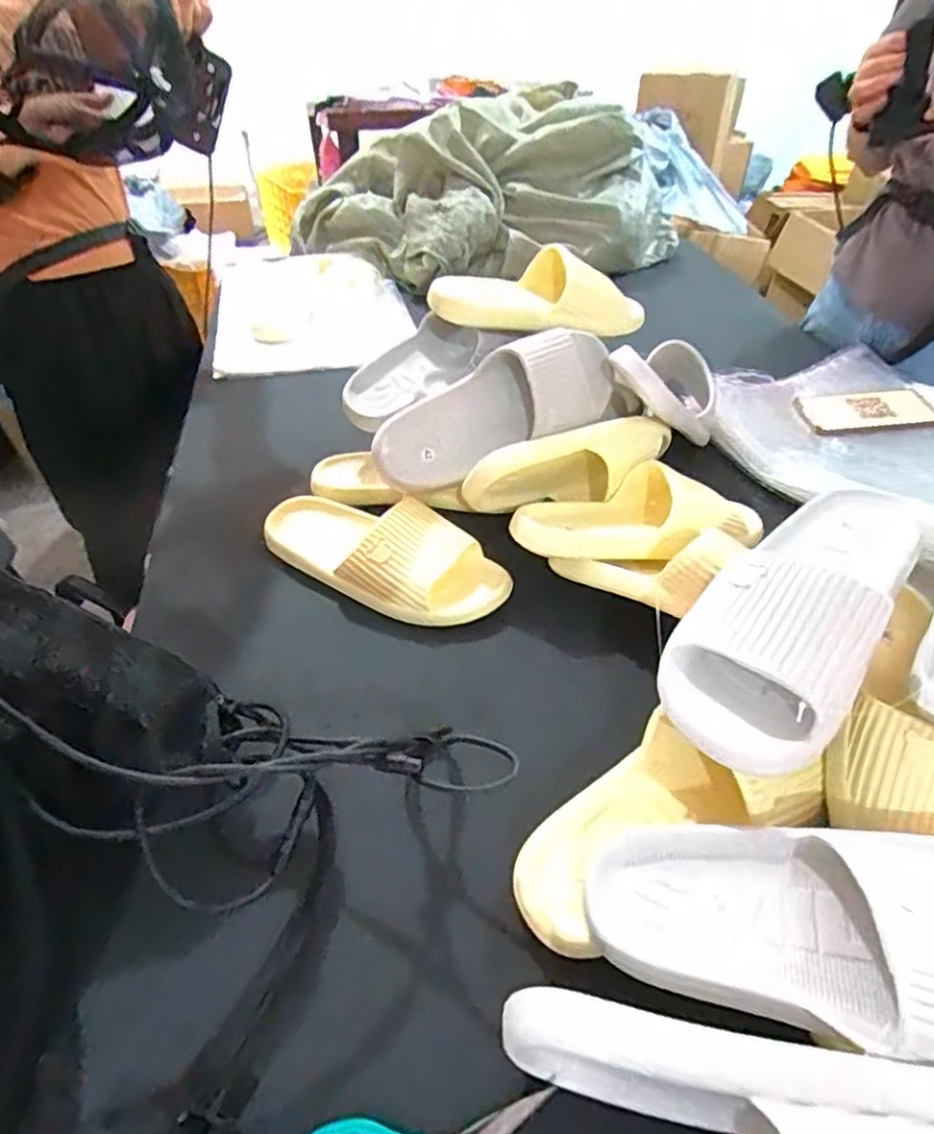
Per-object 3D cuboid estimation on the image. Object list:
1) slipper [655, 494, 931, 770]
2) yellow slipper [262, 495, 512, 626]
[{"bbox_3d":[0.226,0.012,0.449,0.108,0.067,0.276,28,49,28],"label":"slipper"},{"bbox_3d":[-0.088,-0.016,0.650,0.261,0.063,0.104,23,47,24],"label":"yellow slipper"}]

